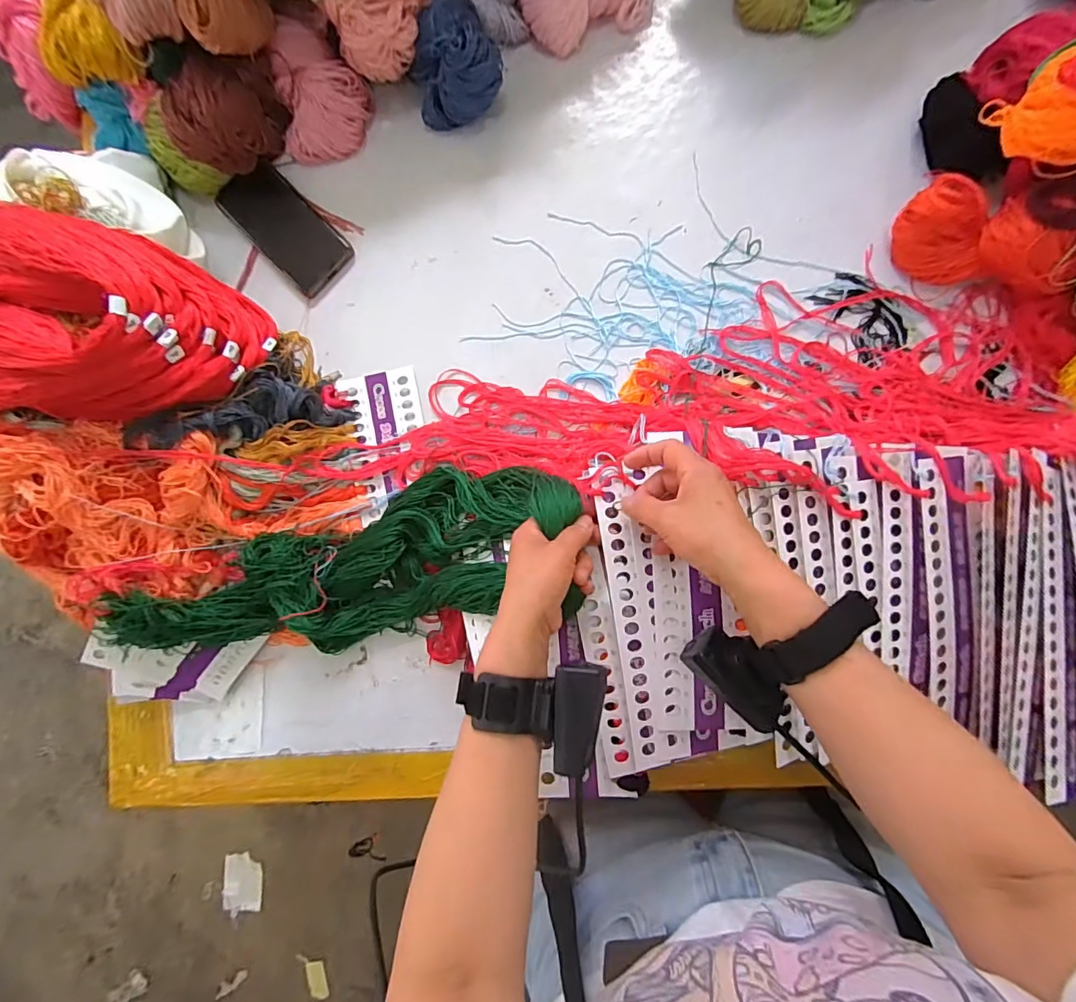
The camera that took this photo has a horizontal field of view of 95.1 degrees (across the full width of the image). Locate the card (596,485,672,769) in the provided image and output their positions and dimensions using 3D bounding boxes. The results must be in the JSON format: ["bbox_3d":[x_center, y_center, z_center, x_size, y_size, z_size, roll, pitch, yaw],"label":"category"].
[{"bbox_3d":[0.075,0.099,0.397,0.026,0.009,0.219,-8,84,-8],"label":"card"}]

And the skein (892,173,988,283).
[{"bbox_3d":[0.373,-0.246,0.457,0.061,0.048,0.089,-22,85,6],"label":"skein"}]

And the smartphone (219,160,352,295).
[{"bbox_3d":[-0.283,-0.305,0.549,0.076,0.013,0.163,-45,83,3],"label":"smartphone"}]

